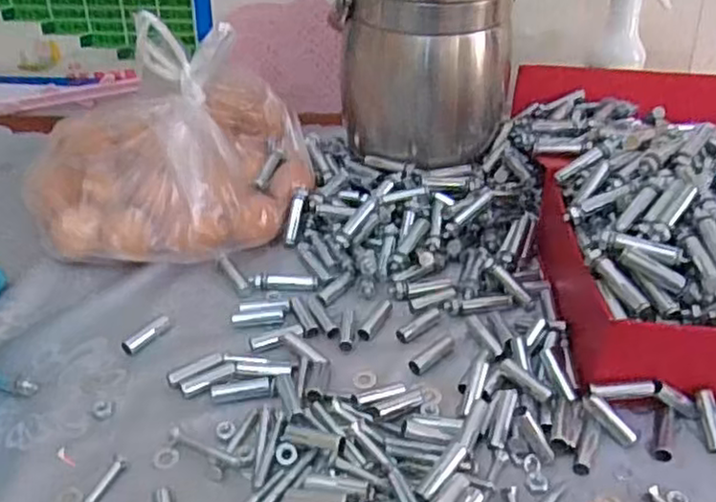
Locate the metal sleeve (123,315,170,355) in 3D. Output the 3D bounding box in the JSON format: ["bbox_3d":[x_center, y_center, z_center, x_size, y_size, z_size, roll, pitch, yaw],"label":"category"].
[{"bbox_3d":[-0.157,0.062,0.512,0.013,0.009,0.041,23,43,26],"label":"metal sleeve"}]

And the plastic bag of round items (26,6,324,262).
[{"bbox_3d":[-0.155,-0.086,0.586,0.240,0.159,0.160,-12,40,-16],"label":"plastic bag of round items"}]

